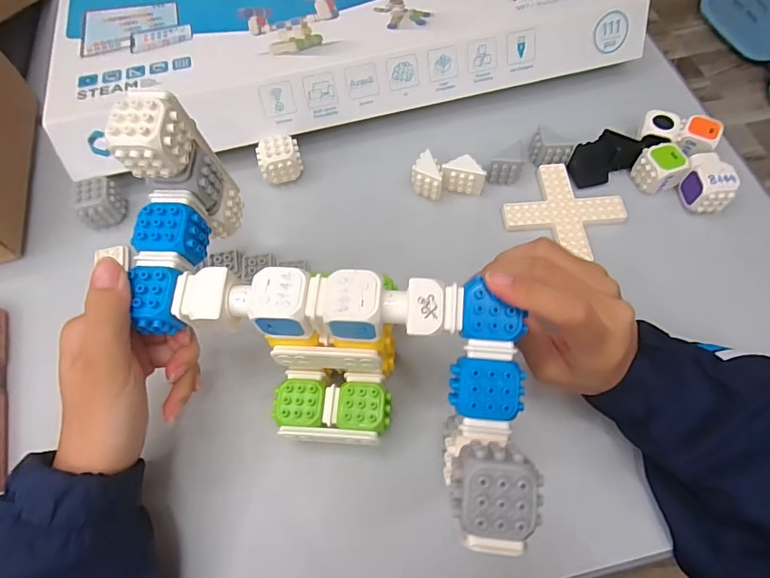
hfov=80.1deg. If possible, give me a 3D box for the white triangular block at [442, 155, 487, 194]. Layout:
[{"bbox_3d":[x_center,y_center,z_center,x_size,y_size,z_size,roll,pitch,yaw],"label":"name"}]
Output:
[{"bbox_3d":[0.070,-0.101,0.407,0.037,0.026,0.021,10,64,5],"label":"white triangular block"}]

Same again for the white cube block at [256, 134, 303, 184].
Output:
[{"bbox_3d":[-0.095,-0.116,0.417,0.037,0.037,0.032,-16,64,-7],"label":"white cube block"}]

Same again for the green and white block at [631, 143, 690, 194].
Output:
[{"bbox_3d":[0.240,-0.106,0.399,0.031,0.027,0.032,-19,65,-9],"label":"green and white block"}]

